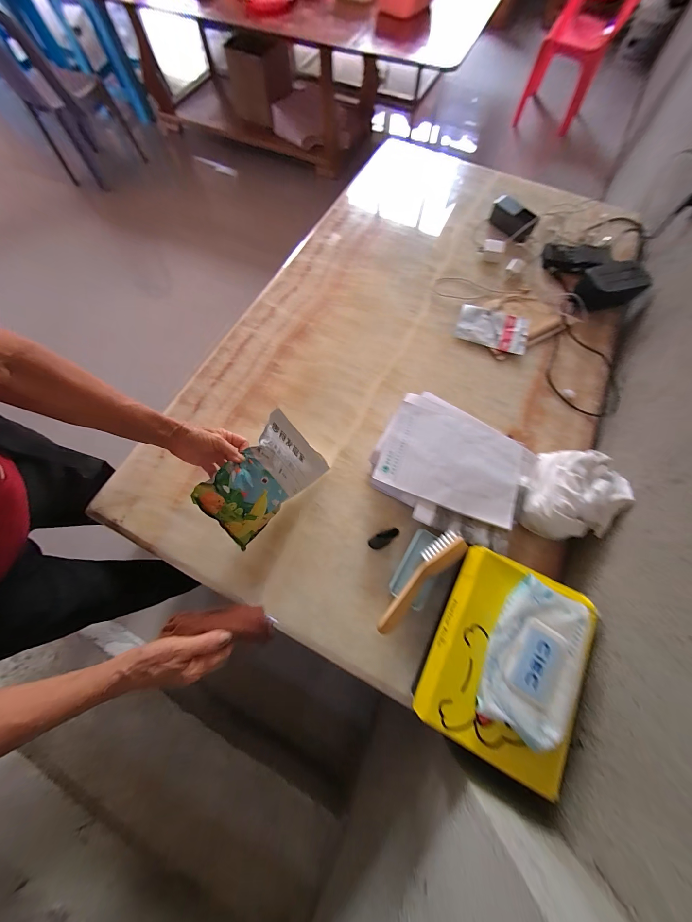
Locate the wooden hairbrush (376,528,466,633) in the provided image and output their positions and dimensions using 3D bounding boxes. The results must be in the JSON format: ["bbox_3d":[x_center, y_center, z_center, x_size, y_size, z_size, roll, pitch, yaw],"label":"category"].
[{"bbox_3d":[0.124,0.200,0.495,0.200,0.043,0.047,-42,76,-13],"label":"wooden hairbrush"}]

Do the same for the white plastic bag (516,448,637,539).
[{"bbox_3d":[0.420,0.055,0.563,0.140,0.092,0.186,24,71,8],"label":"white plastic bag"}]

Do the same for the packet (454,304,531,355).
[{"bbox_3d":[0.367,-0.333,0.741,0.170,0.011,0.117,20,70,7],"label":"packet"}]

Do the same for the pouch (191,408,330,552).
[{"bbox_3d":[-0.139,0.039,0.530,0.220,0.162,0.042,-49,37,-18],"label":"pouch"}]

